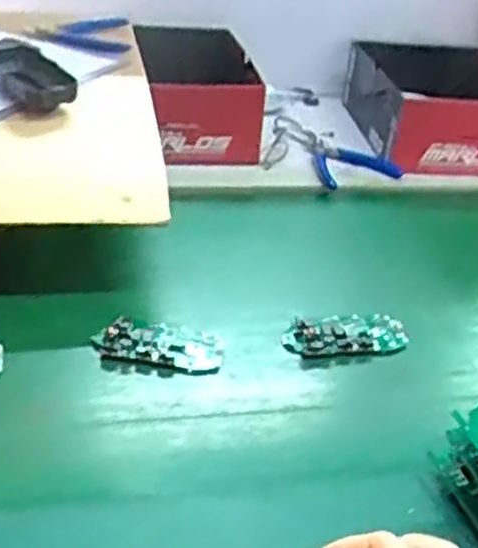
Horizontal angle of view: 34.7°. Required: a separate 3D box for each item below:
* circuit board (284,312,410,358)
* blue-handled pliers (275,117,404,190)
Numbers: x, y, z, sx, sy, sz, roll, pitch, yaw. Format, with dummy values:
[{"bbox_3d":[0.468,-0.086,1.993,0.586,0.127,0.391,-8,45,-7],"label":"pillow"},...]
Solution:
[{"bbox_3d":[0.084,0.050,0.618,0.099,0.016,0.044,-4,35,-14],"label":"circuit board"},{"bbox_3d":[0.103,-0.146,0.910,0.105,0.026,0.168,-14,39,-28],"label":"blue-handled pliers"}]

